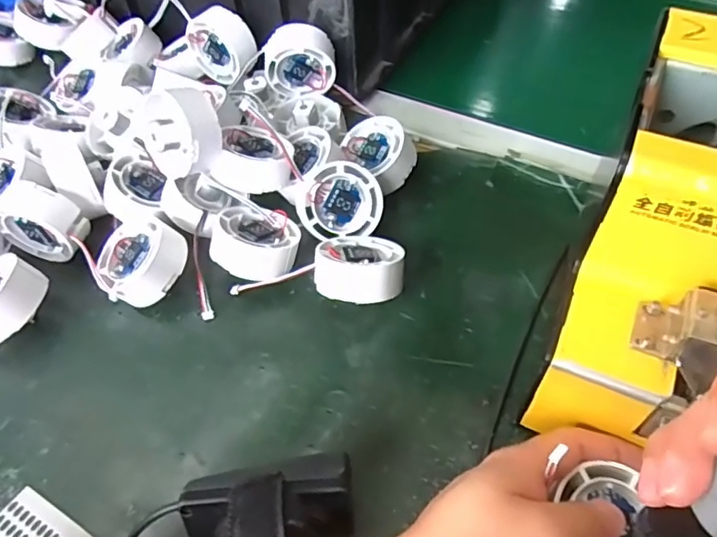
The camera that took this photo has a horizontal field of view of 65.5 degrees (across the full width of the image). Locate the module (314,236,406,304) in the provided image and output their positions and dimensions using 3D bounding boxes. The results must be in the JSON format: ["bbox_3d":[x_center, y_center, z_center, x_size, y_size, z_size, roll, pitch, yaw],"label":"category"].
[{"bbox_3d":[0.002,0.000,0.344,0.052,0.024,0.052,11,23,18],"label":"module"}]

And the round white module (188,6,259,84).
[{"bbox_3d":[-0.109,-0.182,0.453,0.052,0.050,0.031,35,62,25],"label":"round white module"}]

